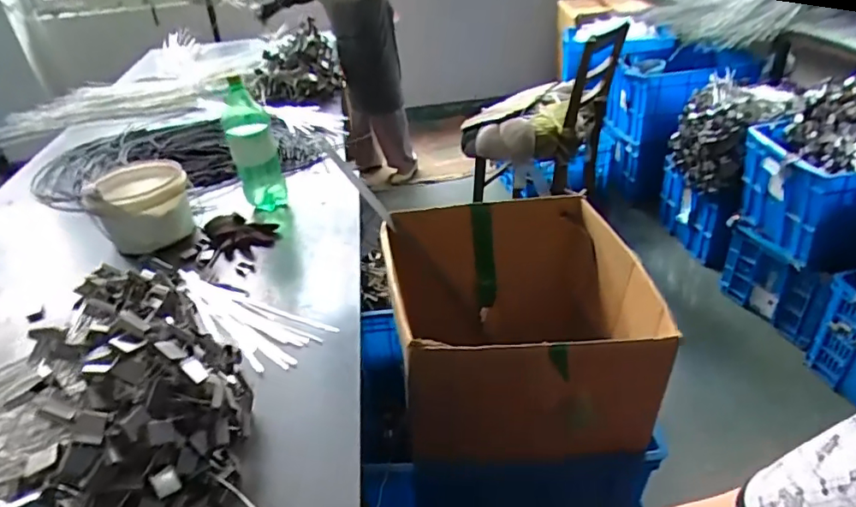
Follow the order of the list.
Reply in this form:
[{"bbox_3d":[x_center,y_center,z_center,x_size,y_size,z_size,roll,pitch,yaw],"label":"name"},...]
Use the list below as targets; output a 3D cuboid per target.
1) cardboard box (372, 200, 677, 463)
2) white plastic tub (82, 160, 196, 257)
[{"bbox_3d":[0.195,0.149,1.148,0.519,0.320,0.465,-6,34,0],"label":"cardboard box"},{"bbox_3d":[-0.650,-0.105,1.263,0.208,0.142,0.231,-22,38,-23],"label":"white plastic tub"}]

